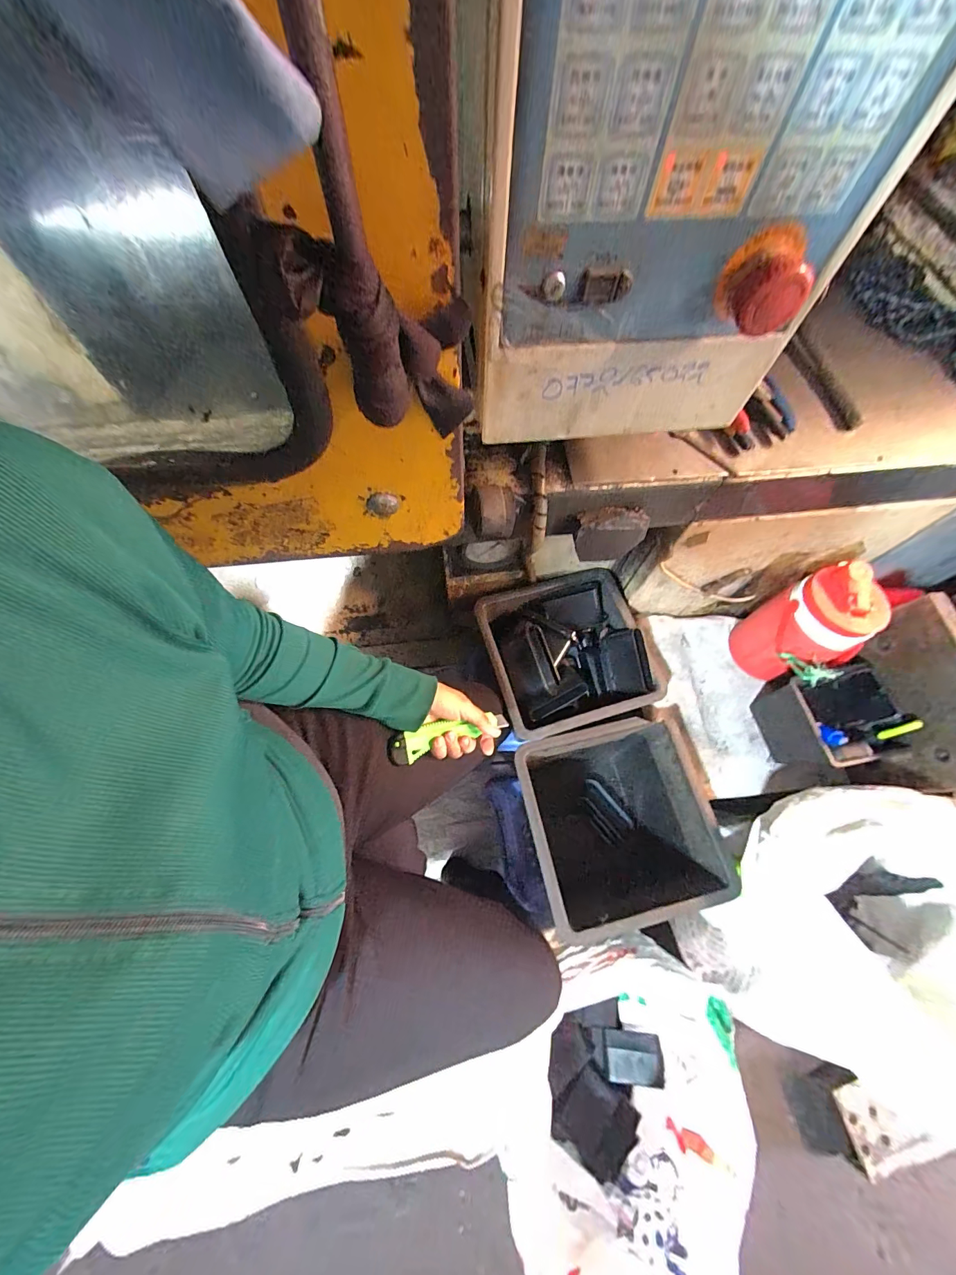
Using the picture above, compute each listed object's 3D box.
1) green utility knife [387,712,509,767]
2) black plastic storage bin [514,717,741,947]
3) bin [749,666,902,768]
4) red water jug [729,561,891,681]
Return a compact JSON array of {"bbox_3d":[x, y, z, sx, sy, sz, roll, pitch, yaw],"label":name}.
[{"bbox_3d":[-0.036,0.129,0.545,0.167,0.024,0.037,-14,68,-22],"label":"green utility knife"},{"bbox_3d":[0.215,0.301,0.703,0.262,0.257,0.252,-11,67,-5],"label":"black plastic storage bin"},{"bbox_3d":[0.535,0.129,0.633,0.126,0.133,0.128,-11,67,-5],"label":"bin"},{"bbox_3d":[0.513,-0.011,0.646,0.109,0.204,0.120,-11,67,-5],"label":"red water jug"}]

